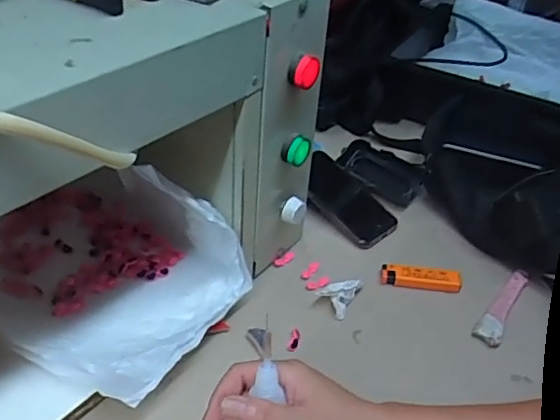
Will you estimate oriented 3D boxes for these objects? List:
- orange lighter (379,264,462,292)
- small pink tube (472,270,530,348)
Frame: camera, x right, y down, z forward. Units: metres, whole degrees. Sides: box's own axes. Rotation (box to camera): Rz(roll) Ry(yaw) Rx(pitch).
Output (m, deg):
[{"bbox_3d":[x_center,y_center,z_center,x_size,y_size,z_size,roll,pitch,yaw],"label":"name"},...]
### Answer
[{"bbox_3d":[0.150,0.073,0.606,0.084,0.019,0.020,6,39,3],"label":"orange lighter"},{"bbox_3d":[0.229,0.093,0.583,0.026,0.010,0.119,24,44,24],"label":"small pink tube"}]

